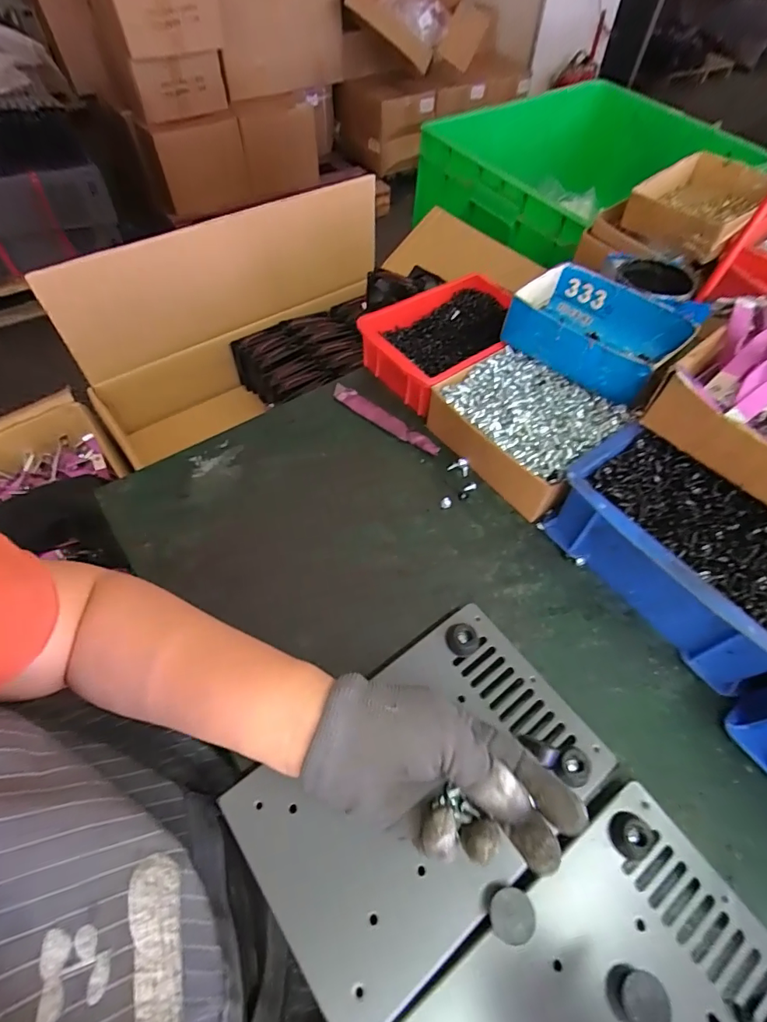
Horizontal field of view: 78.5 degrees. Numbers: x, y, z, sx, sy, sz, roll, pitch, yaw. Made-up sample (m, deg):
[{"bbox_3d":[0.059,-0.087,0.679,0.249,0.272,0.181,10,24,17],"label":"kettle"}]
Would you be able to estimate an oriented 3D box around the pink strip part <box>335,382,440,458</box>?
[{"bbox_3d":[0.001,-0.101,0.517,0.142,0.011,0.022,35,61,20],"label":"pink strip part"}]

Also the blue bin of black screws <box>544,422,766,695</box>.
[{"bbox_3d":[0.250,0.036,0.392,0.114,0.085,0.200,-32,62,-22],"label":"blue bin of black screws"}]

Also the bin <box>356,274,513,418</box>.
[{"bbox_3d":[0.079,-0.196,0.557,0.192,0.066,0.129,-32,62,-22],"label":"bin"}]

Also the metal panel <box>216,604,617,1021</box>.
[{"bbox_3d":[0.028,0.180,0.313,0.228,0.023,0.150,-32,62,-24],"label":"metal panel"}]

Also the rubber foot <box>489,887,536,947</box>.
[{"bbox_3d":[0.074,0.235,0.273,0.023,0.016,0.024,1,55,-2],"label":"rubber foot"}]

